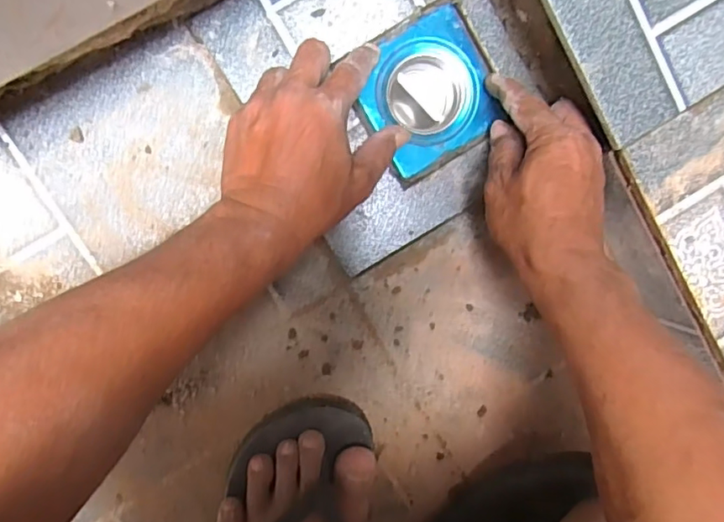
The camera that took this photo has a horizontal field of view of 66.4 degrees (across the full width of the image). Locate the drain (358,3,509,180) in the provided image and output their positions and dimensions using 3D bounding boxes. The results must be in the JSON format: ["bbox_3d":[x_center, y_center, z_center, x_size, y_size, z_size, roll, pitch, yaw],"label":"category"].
[{"bbox_3d":[0.051,-0.135,0.455,0.101,0.047,0.101,-32,99,-2],"label":"drain"}]

